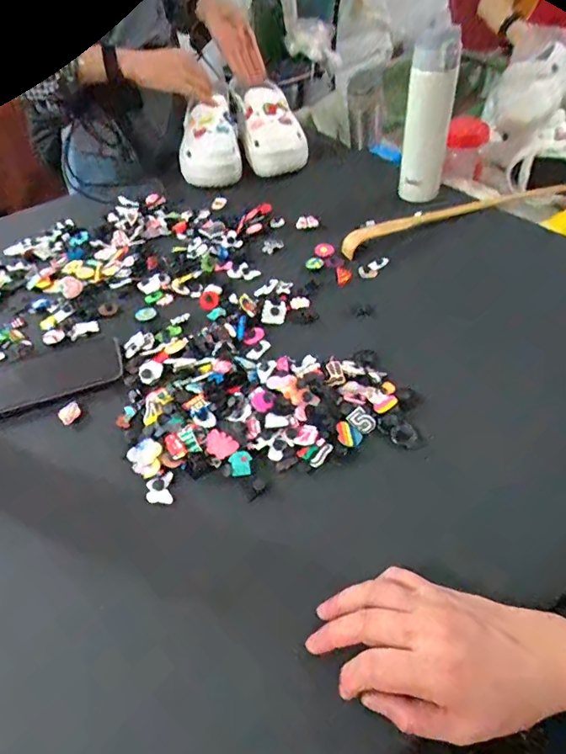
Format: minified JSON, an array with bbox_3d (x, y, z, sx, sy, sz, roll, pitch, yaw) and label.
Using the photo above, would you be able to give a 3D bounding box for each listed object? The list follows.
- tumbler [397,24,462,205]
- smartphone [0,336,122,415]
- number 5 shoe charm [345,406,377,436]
[{"bbox_3d":[0.219,-0.385,0.712,0.068,0.239,0.080,10,49,12],"label":"tumbler"},{"bbox_3d":[-0.271,-0.005,0.542,0.161,0.008,0.086,-20,50,-15],"label":"smartphone"},{"bbox_3d":[0.078,0.043,0.461,0.027,0.007,0.019,43,97,0],"label":"number 5 shoe charm"}]

